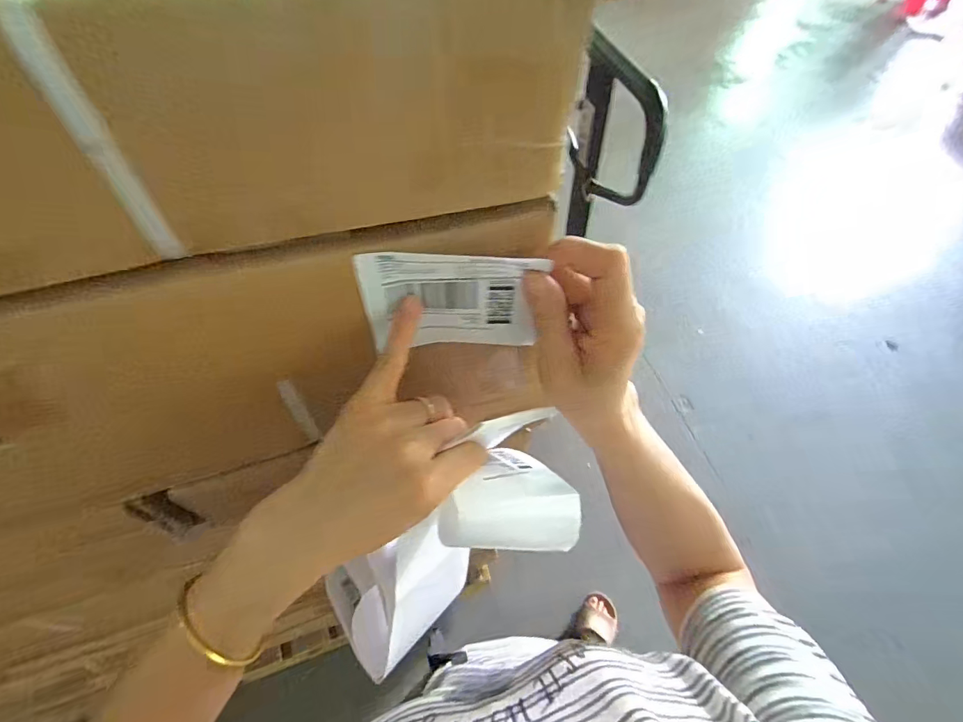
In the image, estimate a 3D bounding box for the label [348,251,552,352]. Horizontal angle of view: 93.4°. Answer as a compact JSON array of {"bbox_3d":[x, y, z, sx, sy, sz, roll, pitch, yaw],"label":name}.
[{"bbox_3d":[-0.017,-0.031,0.260,0.096,0.077,0.007,-3,55,-4],"label":"label"}]

